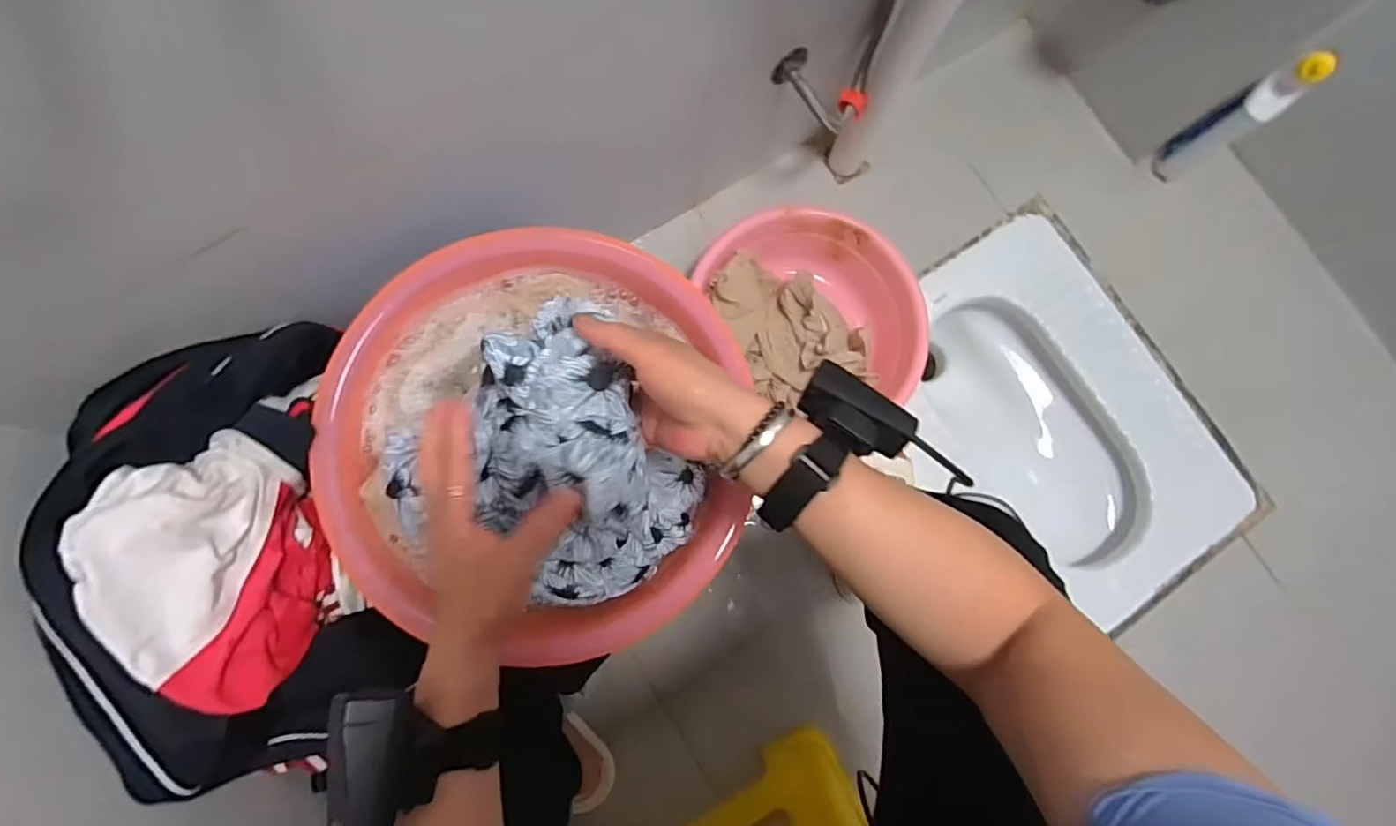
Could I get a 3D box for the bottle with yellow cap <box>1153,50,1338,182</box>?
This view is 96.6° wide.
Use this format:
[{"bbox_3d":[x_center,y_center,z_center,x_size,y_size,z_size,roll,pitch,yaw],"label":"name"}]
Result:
[{"bbox_3d":[0.696,-0.381,0.805,0.047,0.212,0.053,-33,85,-9],"label":"bottle with yellow cap"}]

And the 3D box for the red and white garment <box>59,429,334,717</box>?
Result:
[{"bbox_3d":[-0.356,0.115,0.448,0.125,0.097,0.191,-8,82,-6],"label":"red and white garment"}]

